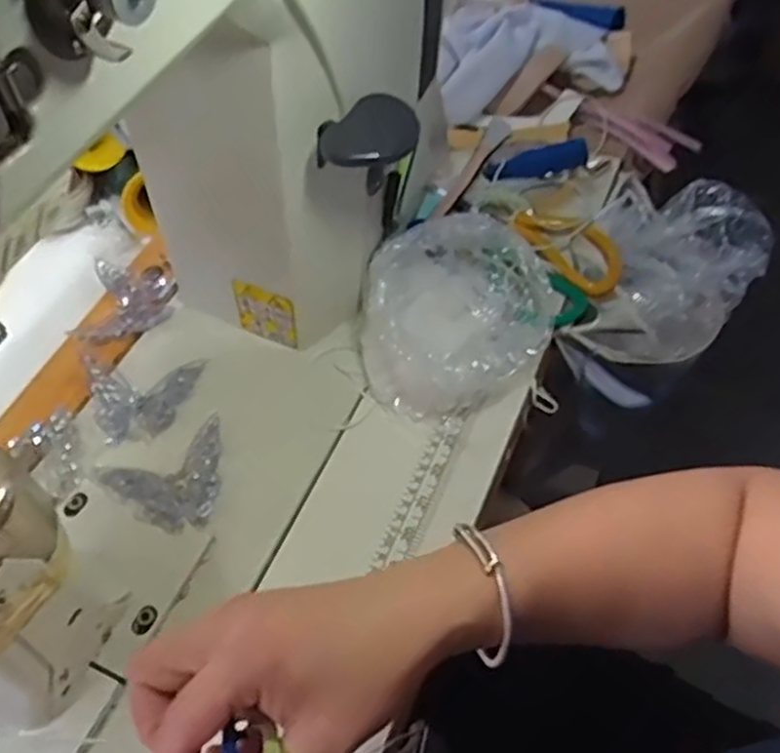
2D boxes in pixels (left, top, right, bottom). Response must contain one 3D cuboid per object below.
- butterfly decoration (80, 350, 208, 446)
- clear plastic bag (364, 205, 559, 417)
[{"bbox_3d":[-0.178,0.011,0.528,0.078,0.033,0.059,-6,53,0],"label":"butterfly decoration"},{"bbox_3d":[0.045,-0.045,0.532,0.133,0.086,0.113,-40,60,-23],"label":"clear plastic bag"}]

